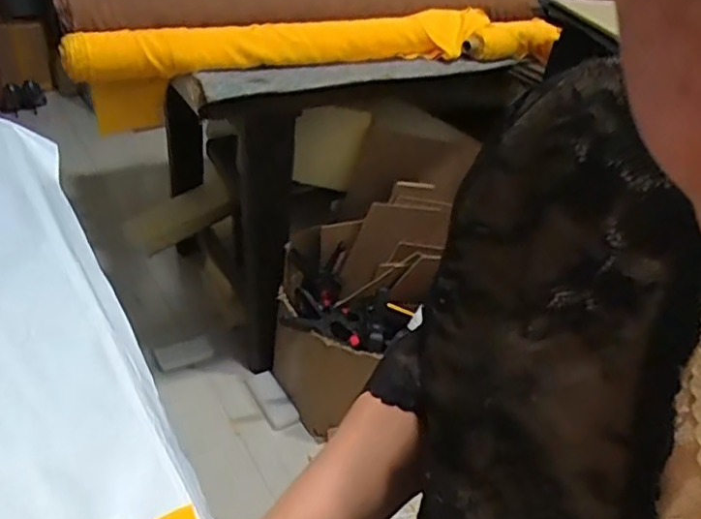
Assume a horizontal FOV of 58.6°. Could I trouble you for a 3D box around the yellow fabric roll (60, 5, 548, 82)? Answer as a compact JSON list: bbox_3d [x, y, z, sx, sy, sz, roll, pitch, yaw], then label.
[{"bbox_3d":[-0.015,-0.376,1.074,0.867,0.074,0.101,-12,39,-25],"label":"yellow fabric roll"}]

